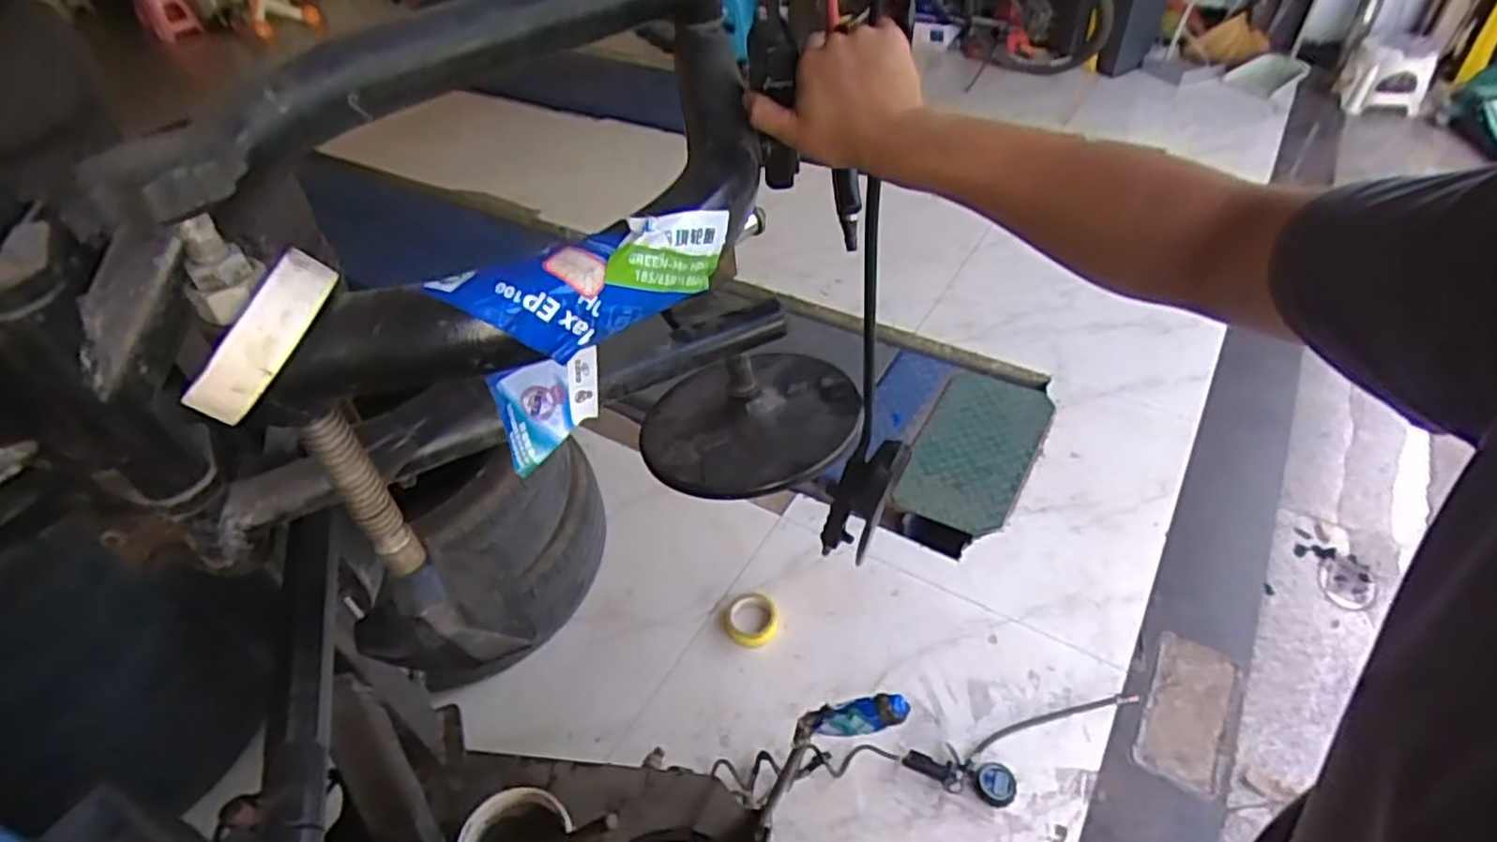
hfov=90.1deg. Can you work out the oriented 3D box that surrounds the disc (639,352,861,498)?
[{"bbox_3d":[0.004,-0.004,0.775,0.227,0.032,0.191,-24,43,-15],"label":"disc"}]

